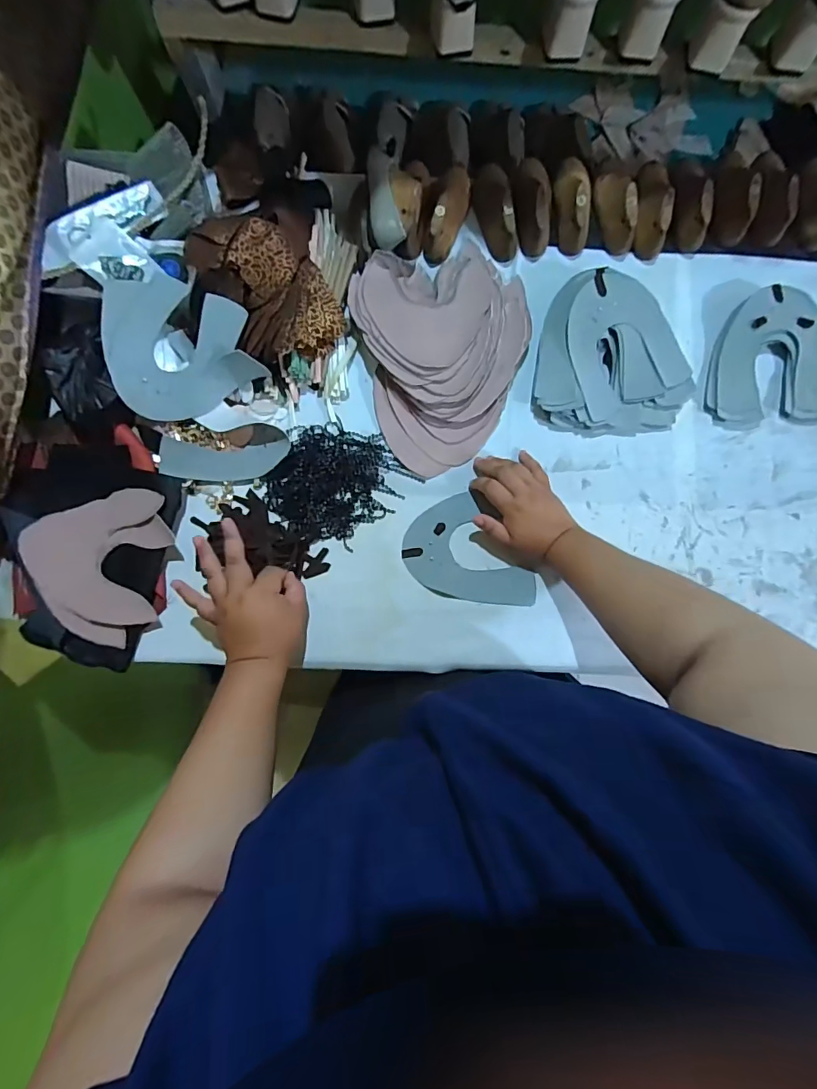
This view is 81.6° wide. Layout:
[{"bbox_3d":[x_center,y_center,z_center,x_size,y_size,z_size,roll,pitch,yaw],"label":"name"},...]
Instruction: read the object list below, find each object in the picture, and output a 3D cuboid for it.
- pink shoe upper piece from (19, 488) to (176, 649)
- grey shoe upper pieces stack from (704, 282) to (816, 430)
[{"bbox_3d":[-0.383,0.026,0.585,0.155,0.051,0.188,5,83,1],"label":"pink shoe upper piece"},{"bbox_3d":[0.484,-0.251,0.630,0.170,0.027,0.178,-4,83,0],"label":"grey shoe upper pieces stack"}]

